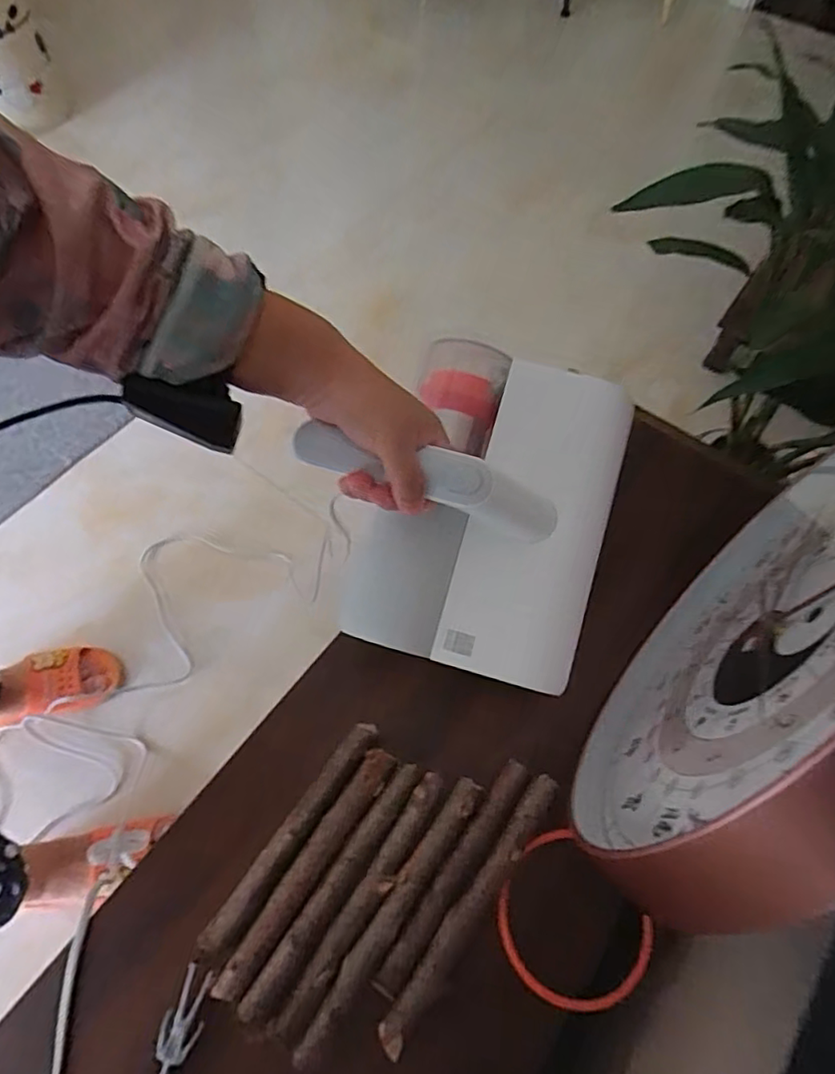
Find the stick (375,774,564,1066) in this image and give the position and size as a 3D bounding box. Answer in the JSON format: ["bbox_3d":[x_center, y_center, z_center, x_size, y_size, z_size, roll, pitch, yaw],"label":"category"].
[{"bbox_3d":[0.039,0.255,0.415,0.021,0.014,0.197,34,68,16],"label":"stick"}]

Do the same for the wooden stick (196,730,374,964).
[{"bbox_3d":[-0.095,0.217,0.438,0.017,0.012,0.188,34,68,15],"label":"wooden stick"}]

